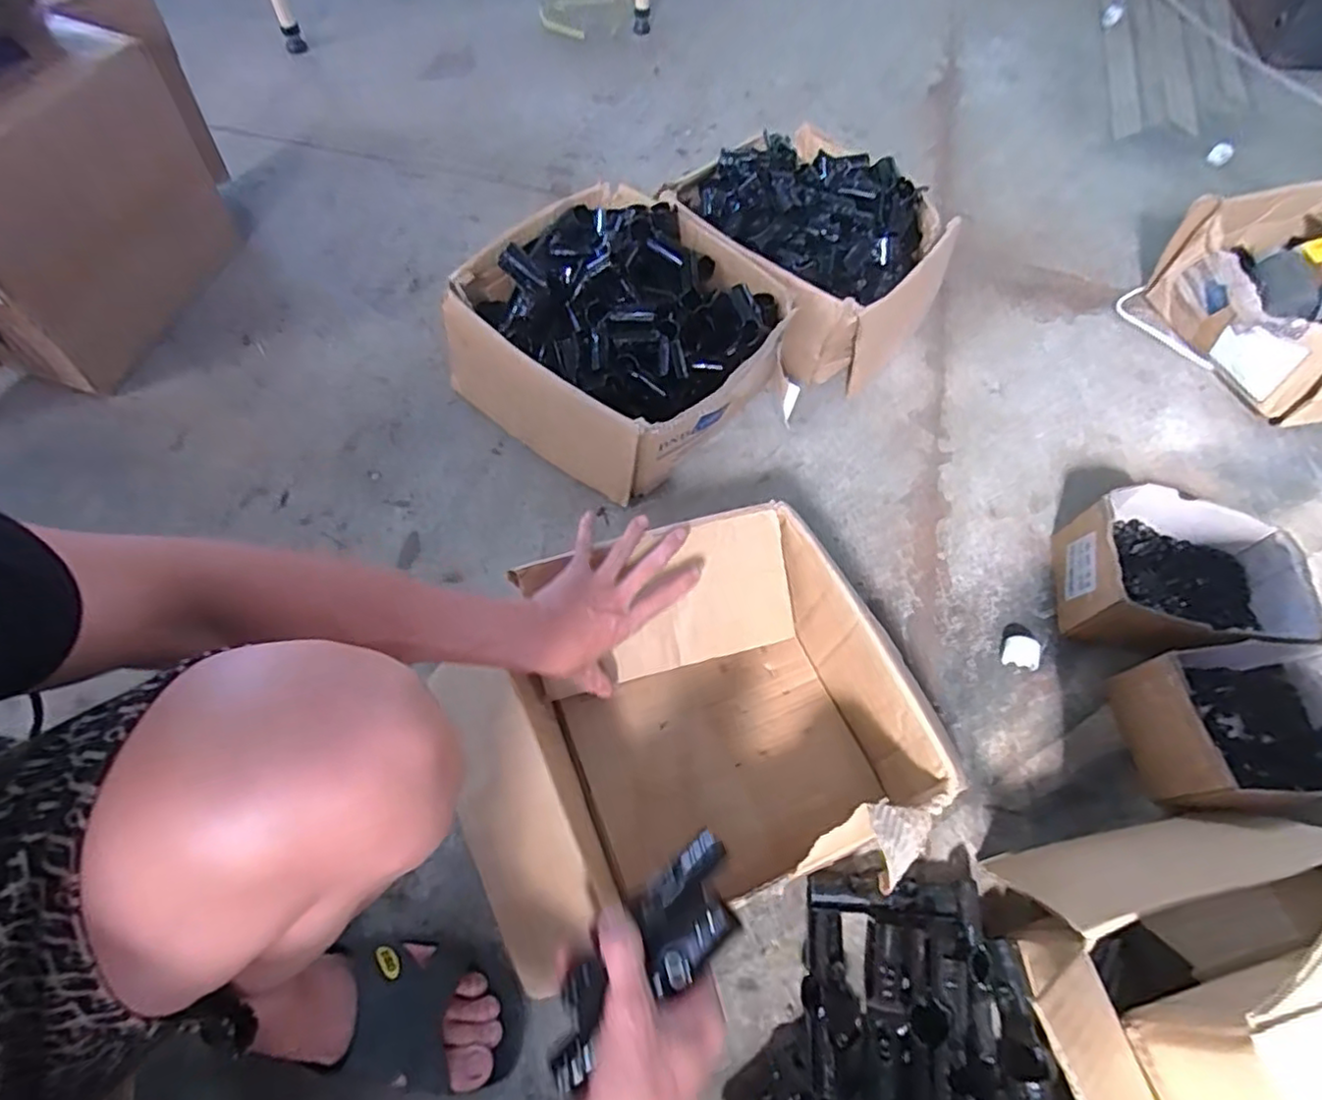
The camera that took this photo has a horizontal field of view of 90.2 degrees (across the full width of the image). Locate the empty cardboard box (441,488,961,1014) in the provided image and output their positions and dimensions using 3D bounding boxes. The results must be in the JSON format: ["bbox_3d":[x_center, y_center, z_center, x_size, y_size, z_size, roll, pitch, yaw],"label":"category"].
[{"bbox_3d":[0.016,0.151,0.600,0.384,0.147,0.316,-16,63,-12],"label":"empty cardboard box"}]

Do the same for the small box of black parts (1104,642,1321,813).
[{"bbox_3d":[0.585,0.175,0.659,0.214,0.091,0.152,-7,62,-7],"label":"small box of black parts"}]

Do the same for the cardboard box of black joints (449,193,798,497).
[{"bbox_3d":[-0.048,-0.270,0.829,0.352,0.153,0.333,33,65,14],"label":"cardboard box of black joints"}]

